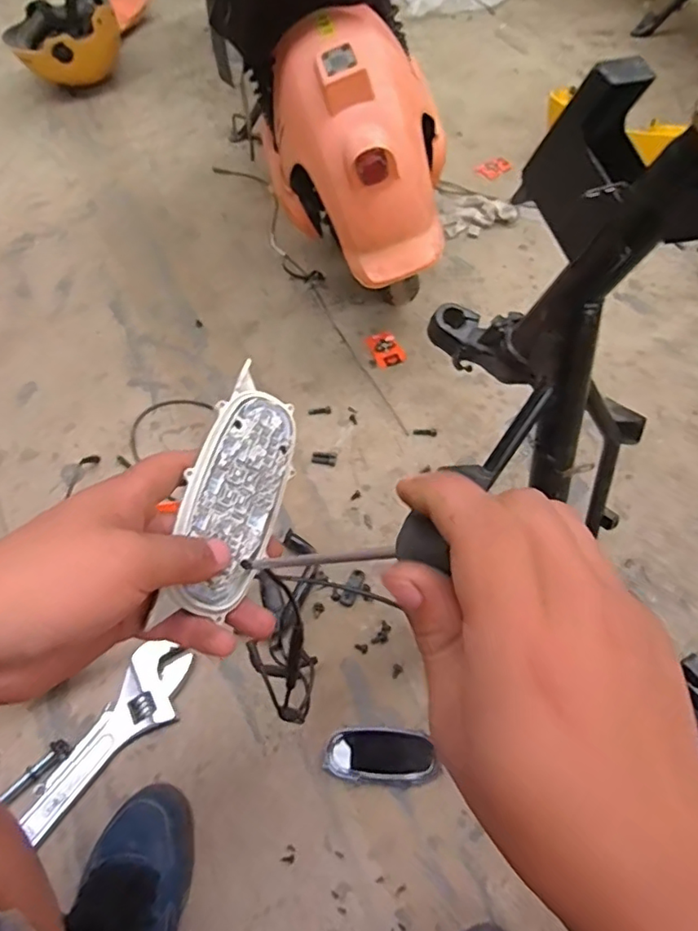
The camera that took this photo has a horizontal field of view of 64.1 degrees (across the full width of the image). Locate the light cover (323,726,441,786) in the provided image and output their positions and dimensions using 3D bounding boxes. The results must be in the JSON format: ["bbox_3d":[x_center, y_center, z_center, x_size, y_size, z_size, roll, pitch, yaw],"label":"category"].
[{"bbox_3d":[0.038,0.339,0.654,0.130,0.008,0.057,3,61,2],"label":"light cover"}]

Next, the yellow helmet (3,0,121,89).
[{"bbox_3d":[-0.694,-1.035,1.385,0.258,0.156,0.203,-19,61,-8],"label":"yellow helmet"}]

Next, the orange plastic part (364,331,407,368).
[{"bbox_3d":[0.064,-0.203,0.973,0.051,0.007,0.078,-23,64,-7],"label":"orange plastic part"}]

